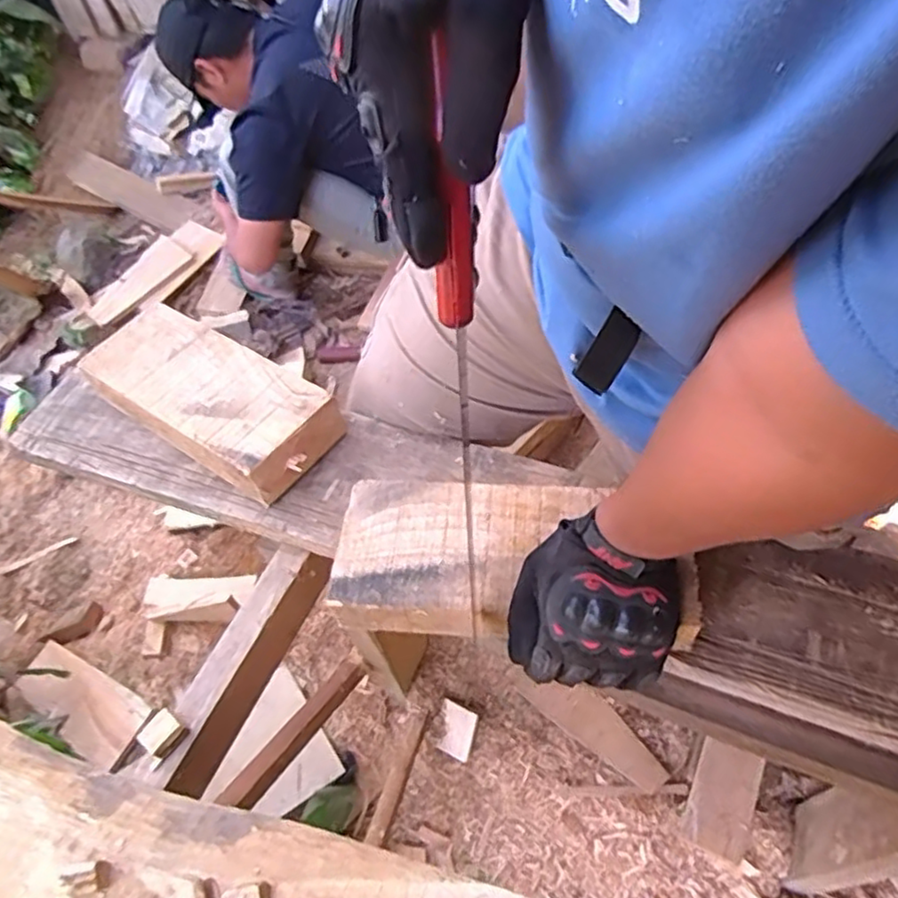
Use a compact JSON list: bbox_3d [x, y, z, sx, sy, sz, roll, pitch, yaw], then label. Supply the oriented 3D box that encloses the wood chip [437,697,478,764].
[{"bbox_3d":[0.013,0.500,1.177,0.064,0.007,0.088,10,69,18],"label":"wood chip"}]

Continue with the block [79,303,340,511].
[{"bbox_3d":[-0.260,-0.061,0.713,0.287,0.049,0.121,30,63,23],"label":"block"}]

